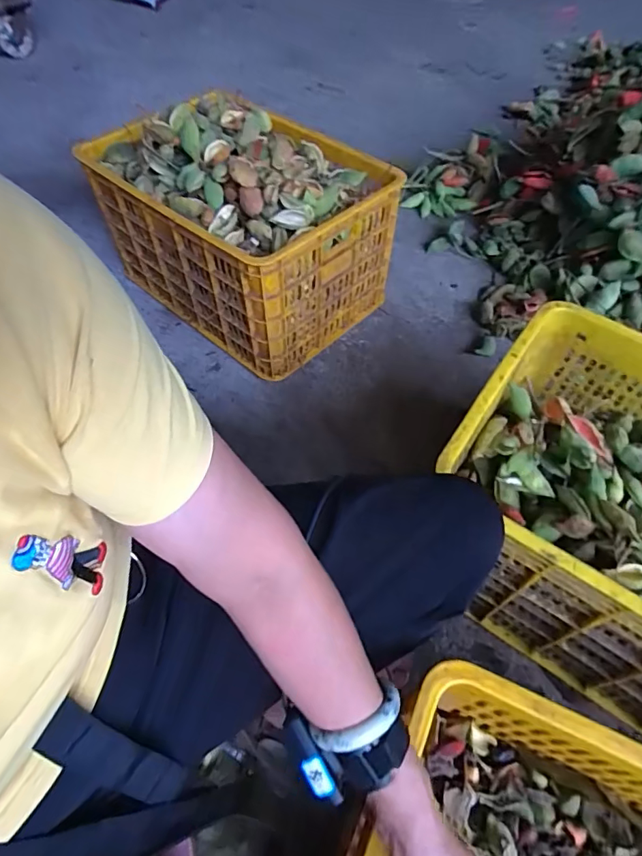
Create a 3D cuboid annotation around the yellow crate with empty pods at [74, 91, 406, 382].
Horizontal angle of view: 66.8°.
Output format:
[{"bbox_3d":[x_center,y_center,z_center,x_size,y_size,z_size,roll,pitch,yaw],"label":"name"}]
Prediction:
[{"bbox_3d":[-0.152,-0.447,1.091,0.521,0.369,0.407,36,63,22],"label":"yellow crate with empty pods"}]

